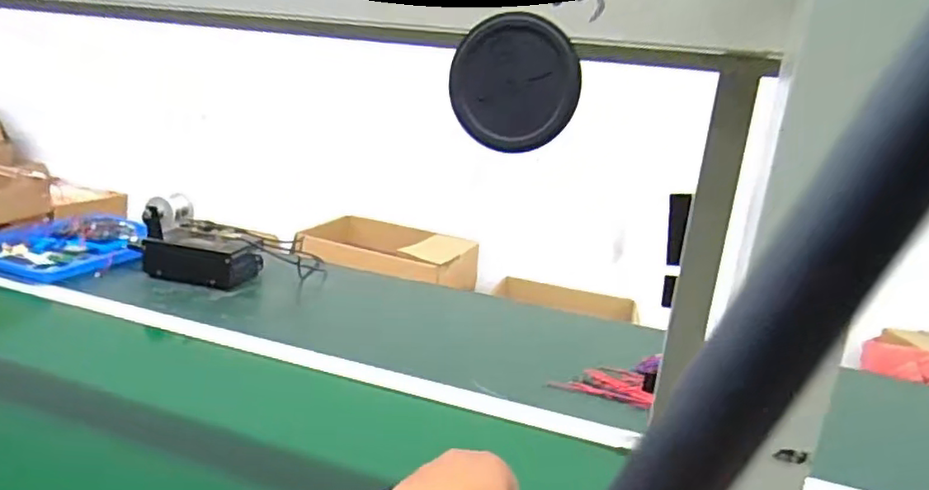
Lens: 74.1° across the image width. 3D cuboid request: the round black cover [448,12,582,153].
[{"bbox_3d":[0.023,-0.075,0.286,0.060,0.058,0.004,11,17,16],"label":"round black cover"}]

